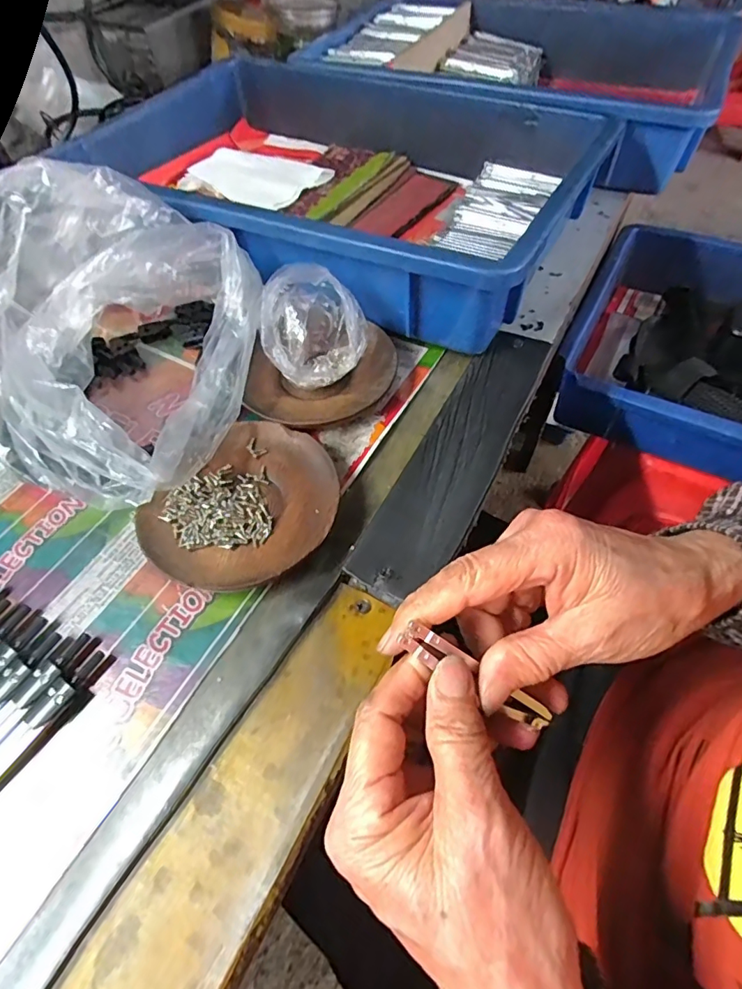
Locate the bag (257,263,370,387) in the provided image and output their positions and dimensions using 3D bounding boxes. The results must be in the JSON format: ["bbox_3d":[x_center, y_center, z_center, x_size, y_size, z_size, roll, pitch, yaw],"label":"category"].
[{"bbox_3d":[-0.040,-0.116,0.338,0.069,0.058,0.070,4,58,5],"label":"bag"}]

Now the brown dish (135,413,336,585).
[{"bbox_3d":[-0.072,0.008,0.289,0.098,0.017,0.111,33,64,21],"label":"brown dish"}]

